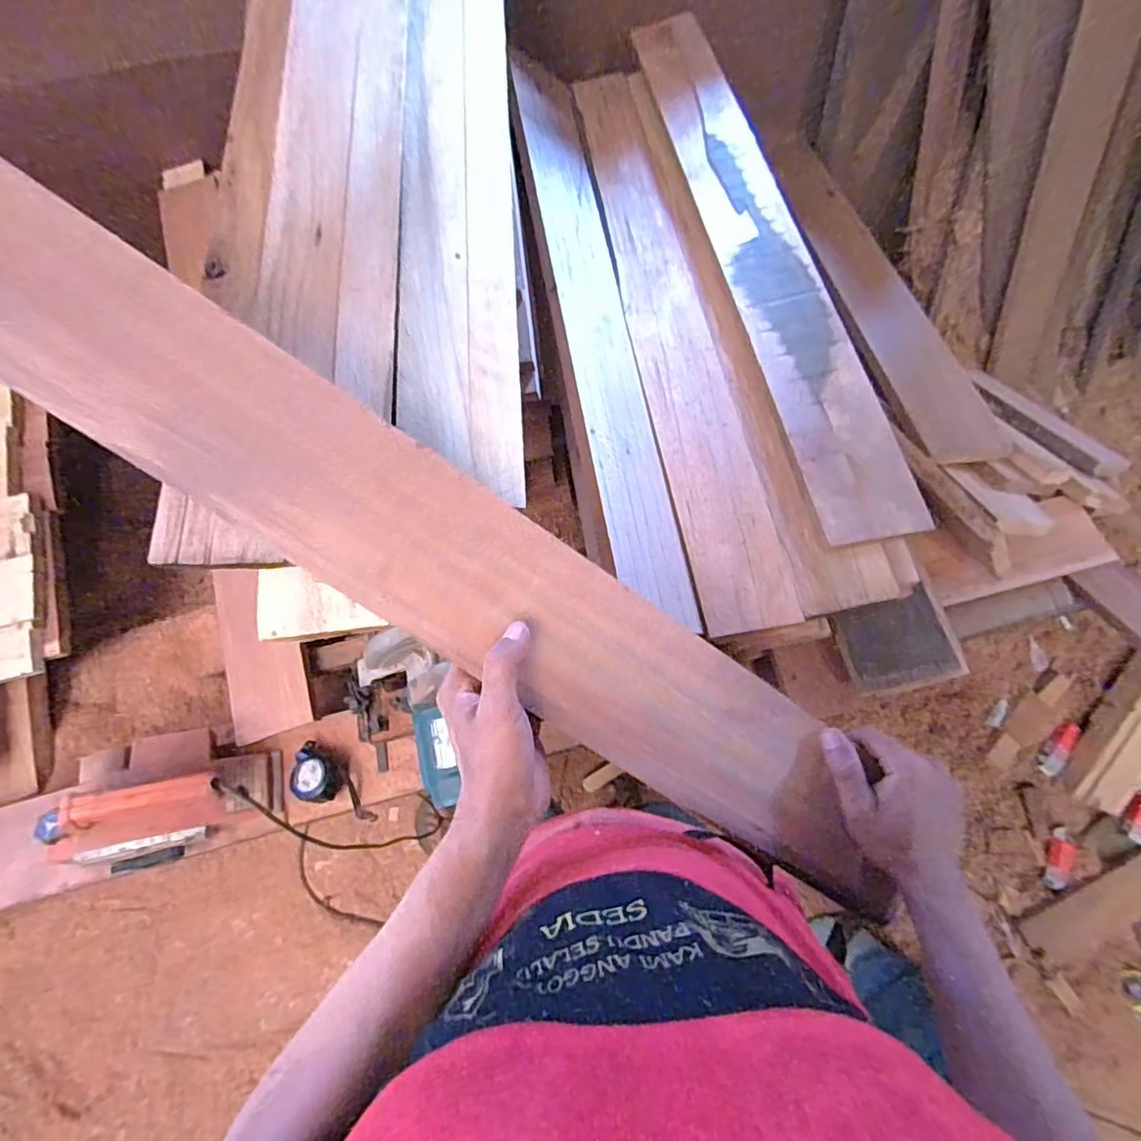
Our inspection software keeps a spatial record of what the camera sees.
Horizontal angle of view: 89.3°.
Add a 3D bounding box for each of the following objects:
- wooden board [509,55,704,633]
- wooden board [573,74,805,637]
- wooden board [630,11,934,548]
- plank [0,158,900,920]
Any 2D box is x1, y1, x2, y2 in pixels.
[{"bbox_3d":[0.027,-0.367,0.766,0.122,0.012,0.900,6,64,-36],"label":"wooden board"},{"bbox_3d":[0.126,-0.380,0.800,0.105,0.011,0.955,-10,67,0],"label":"wooden board"},{"bbox_3d":[0.248,-0.480,0.799,0.112,0.018,0.965,-12,67,4],"label":"wooden board"},{"bbox_3d":[-0.128,-0.041,0.378,0.867,0.019,0.107,35,75,-9],"label":"plank"}]

